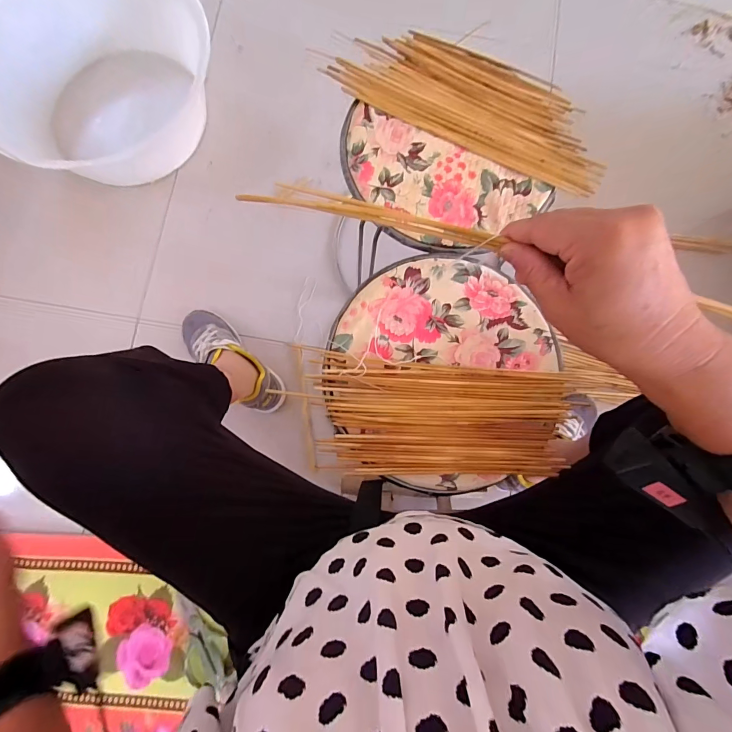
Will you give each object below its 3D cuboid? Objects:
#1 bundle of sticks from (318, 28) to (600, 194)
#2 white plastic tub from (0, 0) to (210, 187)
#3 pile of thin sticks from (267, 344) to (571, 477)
[{"bbox_3d":[0.142,-0.351,0.485,0.366,0.014,0.131,25,82,1],"label":"bundle of sticks"},{"bbox_3d":[-0.545,-0.601,0.737,0.401,0.167,0.446,32,82,2],"label":"white plastic tub"},{"bbox_3d":[0.077,0.063,0.427,0.305,0.024,0.134,7,82,-1],"label":"pile of thin sticks"}]

